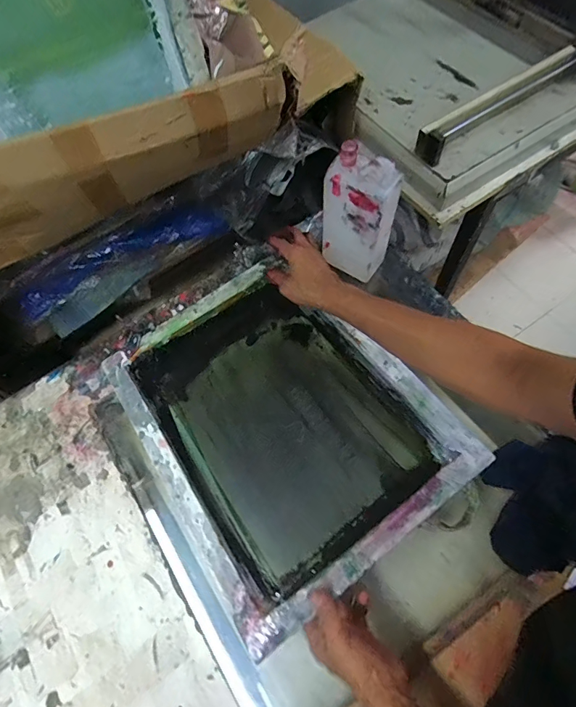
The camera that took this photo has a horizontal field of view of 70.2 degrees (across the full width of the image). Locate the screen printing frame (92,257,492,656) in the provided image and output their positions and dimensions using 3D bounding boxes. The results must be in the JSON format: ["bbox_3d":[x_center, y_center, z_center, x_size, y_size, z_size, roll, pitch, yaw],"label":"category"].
[{"bbox_3d":[-0.014,0.086,0.580,0.351,0.060,0.435,-35,64,-10],"label":"screen printing frame"}]

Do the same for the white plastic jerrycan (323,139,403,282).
[{"bbox_3d":[0.109,-0.205,0.624,0.102,0.216,0.055,33,72,17],"label":"white plastic jerrycan"}]

